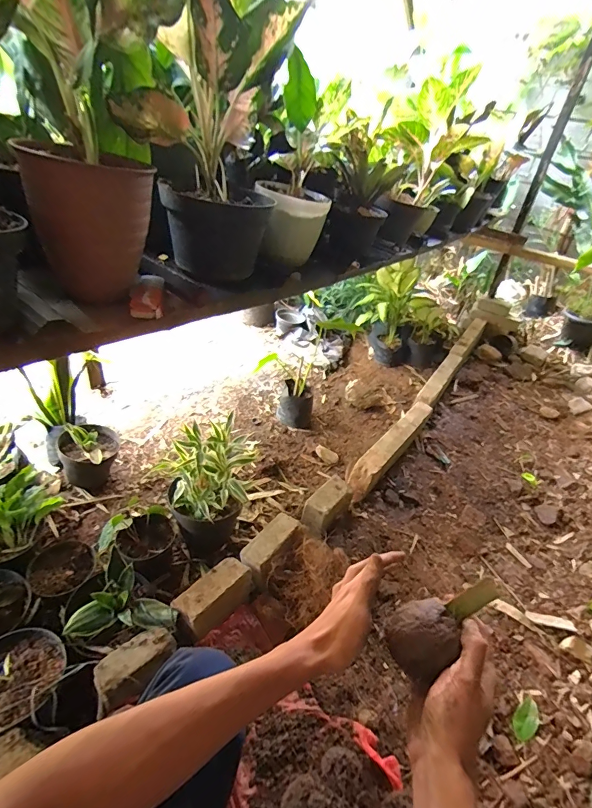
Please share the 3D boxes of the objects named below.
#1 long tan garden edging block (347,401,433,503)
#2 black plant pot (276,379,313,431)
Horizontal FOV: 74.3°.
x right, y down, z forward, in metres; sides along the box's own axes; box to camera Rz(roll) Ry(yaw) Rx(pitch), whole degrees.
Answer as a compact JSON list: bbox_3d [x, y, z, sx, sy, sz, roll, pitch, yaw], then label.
[{"bbox_3d":[0.375,0.178,1.524,0.089,0.149,0.573,28,40,28],"label":"long tan garden edging block"},{"bbox_3d":[-0.002,0.000,1.709,0.148,0.166,0.149,5,35,-3],"label":"black plant pot"}]

